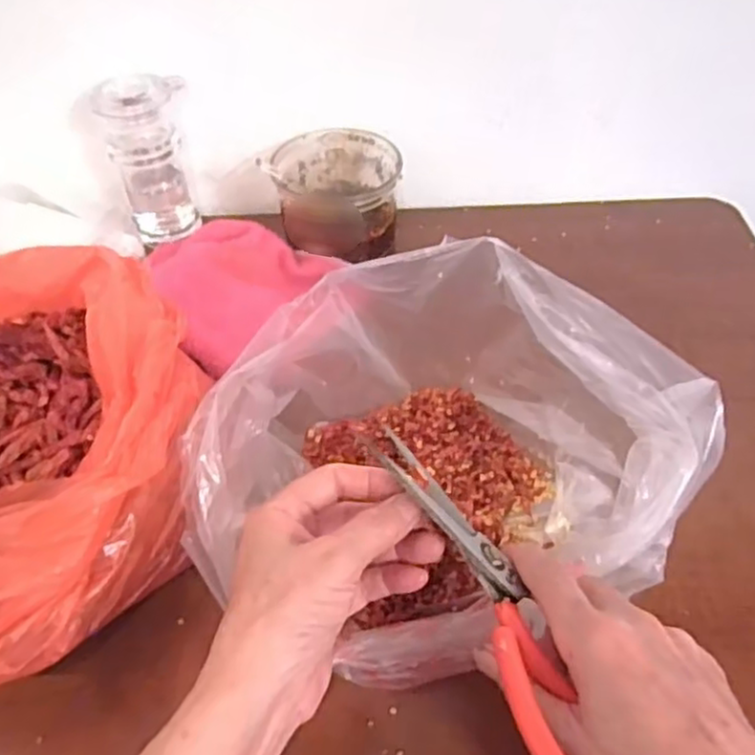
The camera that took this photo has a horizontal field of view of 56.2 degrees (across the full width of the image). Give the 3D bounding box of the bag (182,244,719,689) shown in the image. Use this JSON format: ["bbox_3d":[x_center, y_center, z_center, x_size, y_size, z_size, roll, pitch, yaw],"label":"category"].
[{"bbox_3d":[0.026,0.042,0.388,0.240,0.131,0.185,-16,48,-12],"label":"bag"}]

